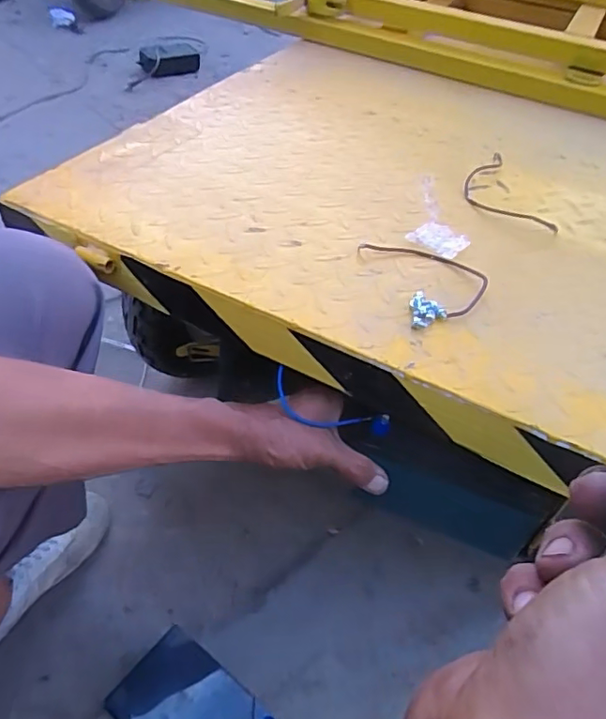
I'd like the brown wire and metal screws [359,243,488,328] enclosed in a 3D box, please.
[{"bbox_3d":[0.109,-0.073,0.476,0.082,0.010,0.110,-12,50,-14],"label":"brown wire and metal screws"}]

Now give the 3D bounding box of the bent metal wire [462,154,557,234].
[{"bbox_3d":[0.204,-0.178,0.584,0.071,0.010,0.150,-5,49,-9],"label":"bent metal wire"}]

